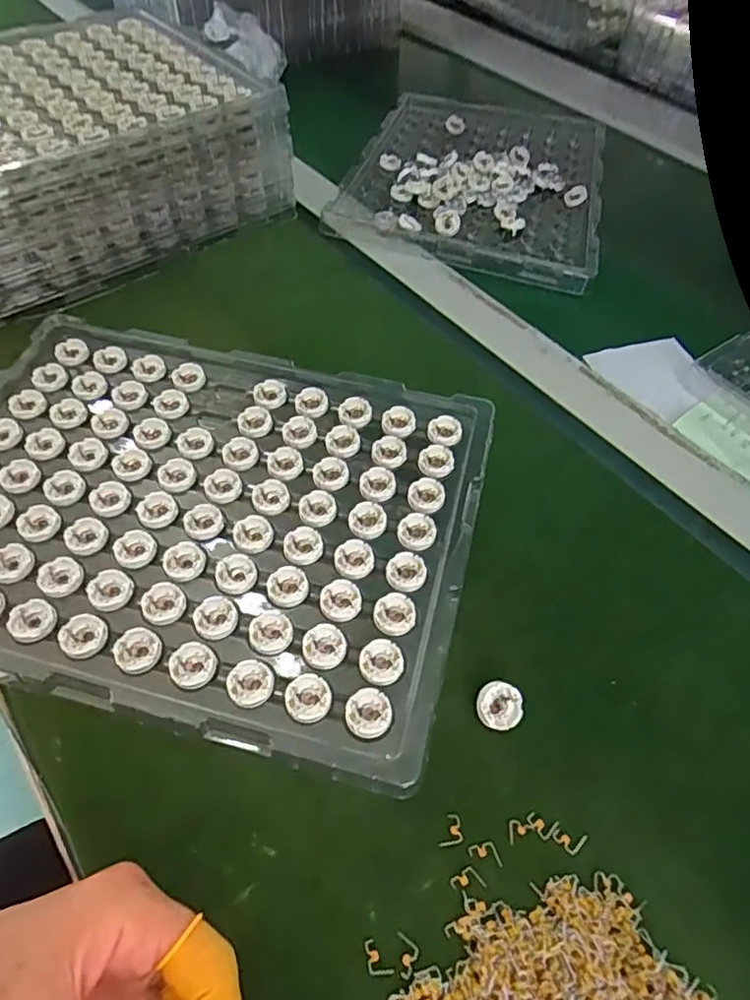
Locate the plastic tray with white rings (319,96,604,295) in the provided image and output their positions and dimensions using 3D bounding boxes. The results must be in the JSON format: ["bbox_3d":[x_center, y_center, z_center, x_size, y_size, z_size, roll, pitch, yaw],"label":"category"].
[{"bbox_3d":[0.116,-0.360,0.635,0.248,0.018,0.362,14,55,6],"label":"plastic tray with white rings"}]

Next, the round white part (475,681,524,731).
[{"bbox_3d":[0.064,0.105,0.301,0.023,0.008,0.022,2,54,-2],"label":"round white part"}]

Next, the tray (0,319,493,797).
[{"bbox_3d":[-0.119,0.000,0.365,0.348,0.016,0.248,13,55,6],"label":"tray"}]

